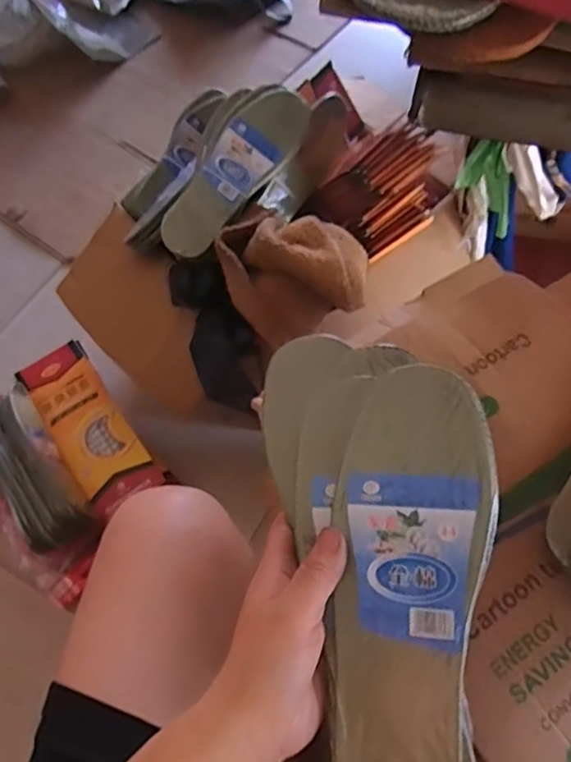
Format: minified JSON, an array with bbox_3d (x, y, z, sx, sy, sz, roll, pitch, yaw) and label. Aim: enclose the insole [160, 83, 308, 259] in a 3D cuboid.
[{"bbox_3d":[-0.056,-0.250,0.718,0.081,0.028,0.244,33,84,-9],"label":"insole"}]

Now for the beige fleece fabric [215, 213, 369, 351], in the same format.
[{"bbox_3d":[0.014,-0.135,0.678,0.162,0.077,0.143,-22,63,-9],"label":"beige fleece fabric"}]

